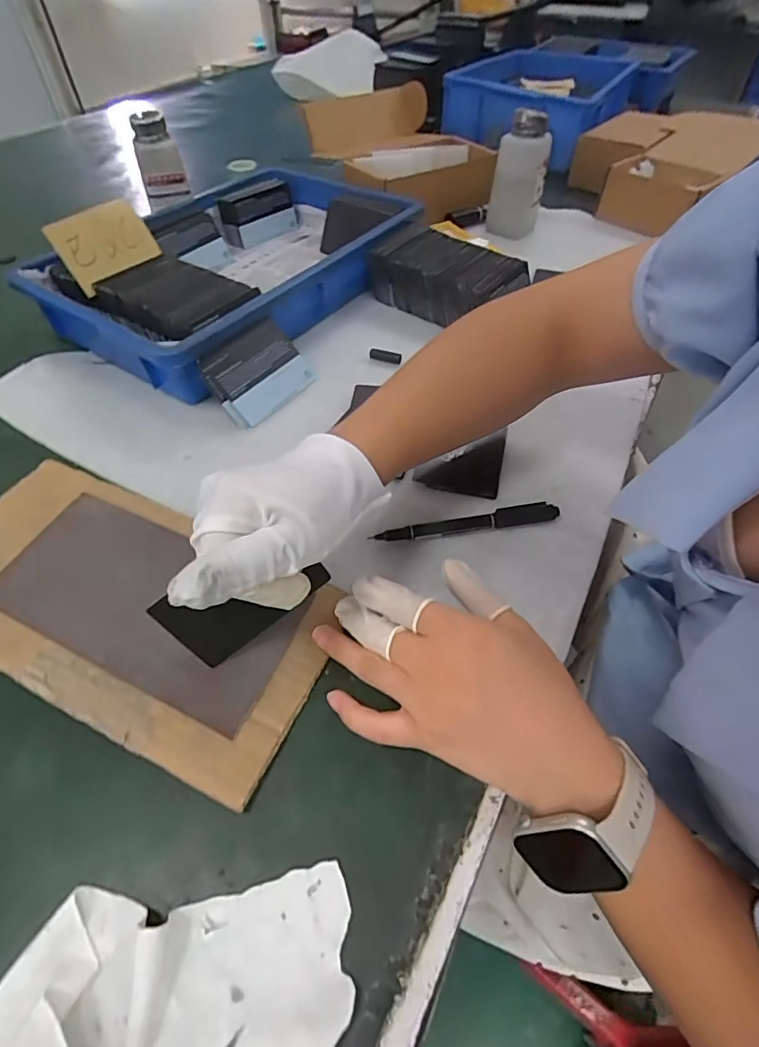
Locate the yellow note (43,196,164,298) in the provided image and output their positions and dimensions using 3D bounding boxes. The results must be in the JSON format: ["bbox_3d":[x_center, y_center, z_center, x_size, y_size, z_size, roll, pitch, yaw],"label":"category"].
[{"bbox_3d":[-0.264,-0.271,0.479,0.012,0.059,0.088,27,63,38],"label":"yellow note"}]

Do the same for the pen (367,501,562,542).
[{"bbox_3d":[0.061,0.000,0.348,0.130,0.007,0.014,-8,53,-7],"label":"pen"}]

